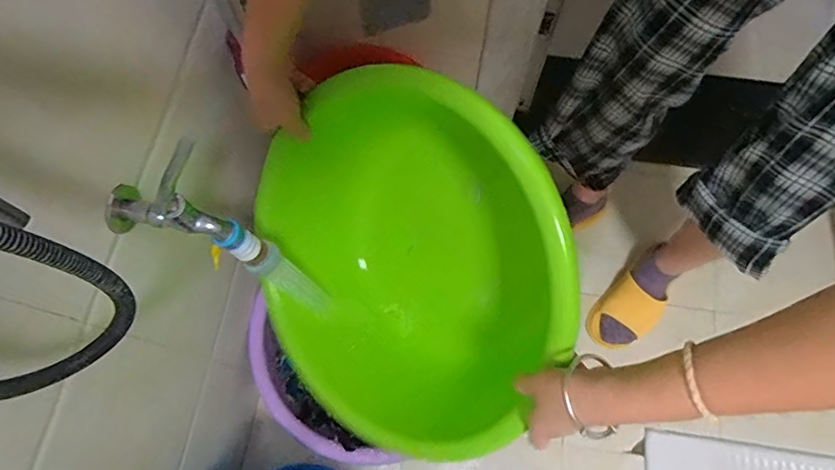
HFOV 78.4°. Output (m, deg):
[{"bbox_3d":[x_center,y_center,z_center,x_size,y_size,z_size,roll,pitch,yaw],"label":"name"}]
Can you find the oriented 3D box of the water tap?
[{"bbox_3d":[-0.219,-0.023,0.516,0.144,0.134,0.088,16,71,7],"label":"water tap"}]

